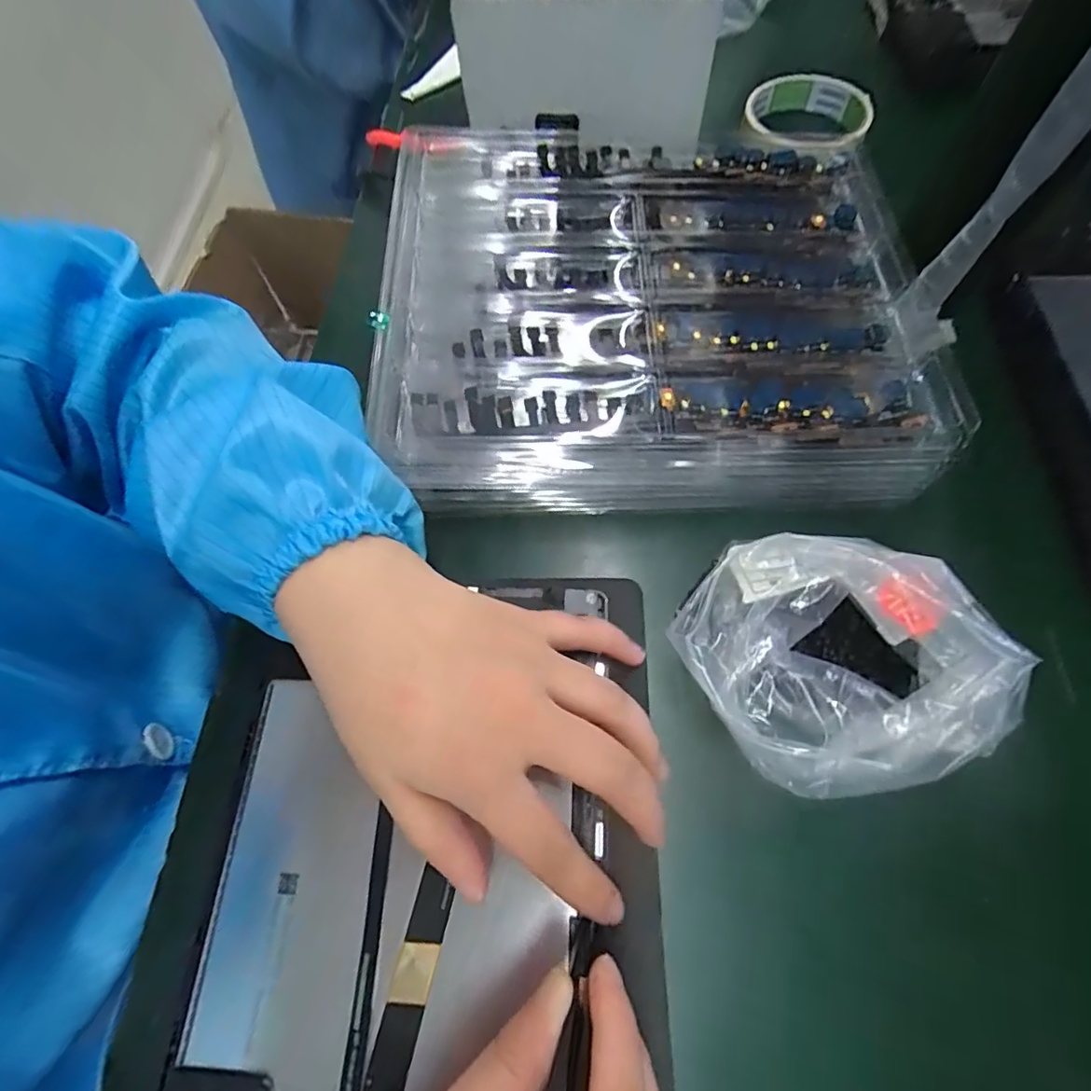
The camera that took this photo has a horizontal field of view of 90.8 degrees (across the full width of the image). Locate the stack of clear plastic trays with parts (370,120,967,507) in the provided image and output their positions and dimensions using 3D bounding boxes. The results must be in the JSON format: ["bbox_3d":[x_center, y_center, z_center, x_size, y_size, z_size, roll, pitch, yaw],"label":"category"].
[{"bbox_3d":[0.053,-0.131,0.296,0.284,0.043,0.241,-4,67,0],"label":"stack of clear plastic trays with parts"}]

